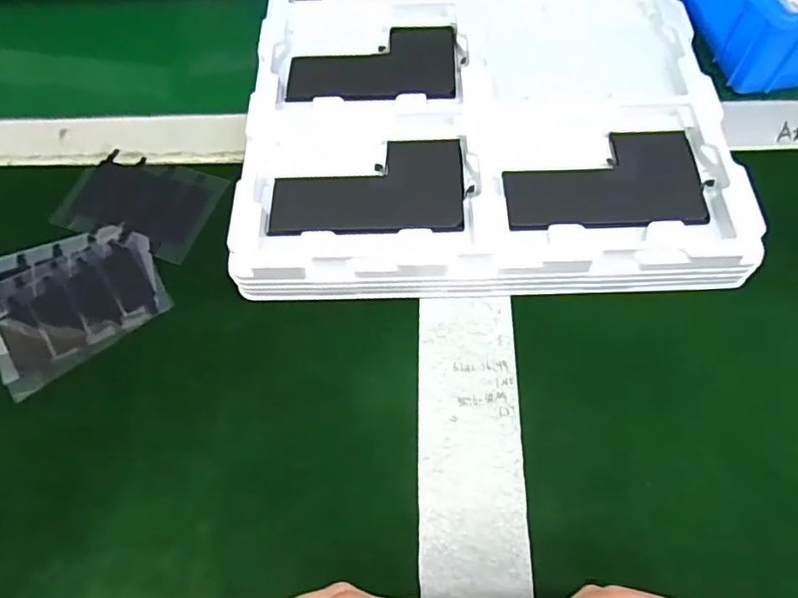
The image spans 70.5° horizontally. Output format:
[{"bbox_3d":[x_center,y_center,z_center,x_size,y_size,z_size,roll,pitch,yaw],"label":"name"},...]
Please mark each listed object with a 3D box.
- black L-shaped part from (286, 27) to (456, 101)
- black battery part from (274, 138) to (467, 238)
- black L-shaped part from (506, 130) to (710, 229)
[{"bbox_3d":[-0.017,-0.152,0.366,0.107,0.007,0.064,-4,64,1],"label":"black L-shaped part"},{"bbox_3d":[-0.017,-0.064,0.320,0.106,0.007,0.065,-3,64,2],"label":"black battery part"},{"bbox_3d":[0.113,-0.067,0.315,0.109,0.007,0.065,-4,64,1],"label":"black L-shaped part"}]

